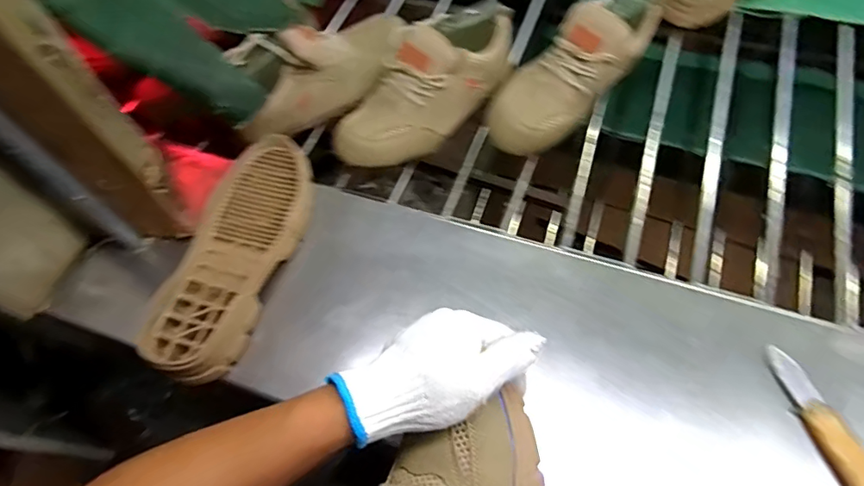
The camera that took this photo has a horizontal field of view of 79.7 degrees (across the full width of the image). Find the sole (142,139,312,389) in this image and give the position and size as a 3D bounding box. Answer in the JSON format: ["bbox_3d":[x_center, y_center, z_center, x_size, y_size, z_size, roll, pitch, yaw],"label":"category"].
[{"bbox_3d":[-0.207,0.007,0.553,0.112,0.049,0.278,12,63,11],"label":"sole"}]

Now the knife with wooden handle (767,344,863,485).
[{"bbox_3d":[0.335,0.162,0.429,0.025,0.016,0.160,-17,61,-5],"label":"knife with wooden handle"}]

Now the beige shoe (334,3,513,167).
[{"bbox_3d":[-0.005,-0.195,0.629,0.267,0.092,0.097,-44,67,-6],"label":"beige shoe"}]

